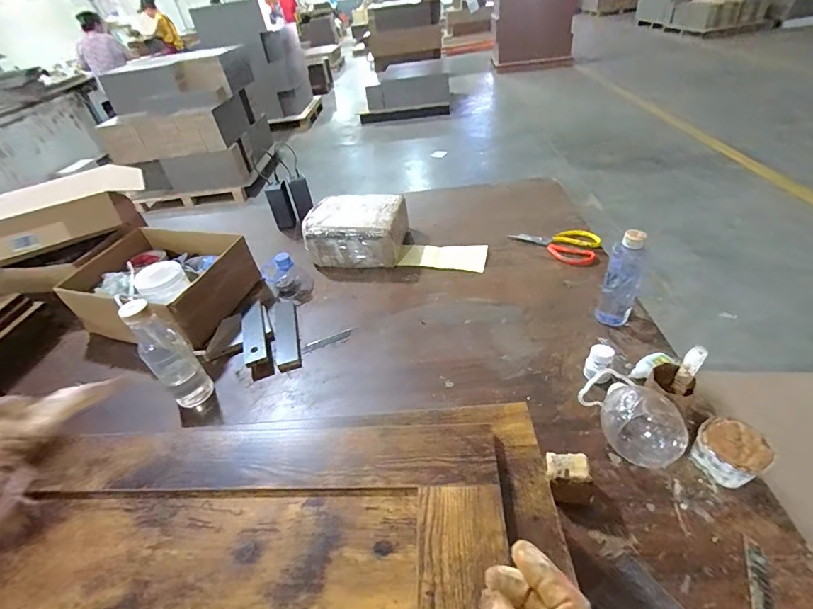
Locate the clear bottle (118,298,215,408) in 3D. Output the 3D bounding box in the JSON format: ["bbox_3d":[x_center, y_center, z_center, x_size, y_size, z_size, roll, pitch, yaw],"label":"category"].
[{"bbox_3d":[-0.383,0.081,0.635,0.050,0.203,0.061,26,51,34],"label":"clear bottle"}]

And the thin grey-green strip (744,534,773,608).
[{"bbox_3d":[0.380,0.304,0.425,0.019,0.006,0.097,11,44,23],"label":"thin grey-green strip"}]

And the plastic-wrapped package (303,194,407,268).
[{"bbox_3d":[-0.128,-0.182,0.991,0.242,0.098,0.183,-2,42,7],"label":"plastic-wrapped package"}]

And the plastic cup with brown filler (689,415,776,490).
[{"bbox_3d":[0.413,0.189,0.509,0.067,0.051,0.071,-5,40,4],"label":"plastic cup with brown filler"}]

